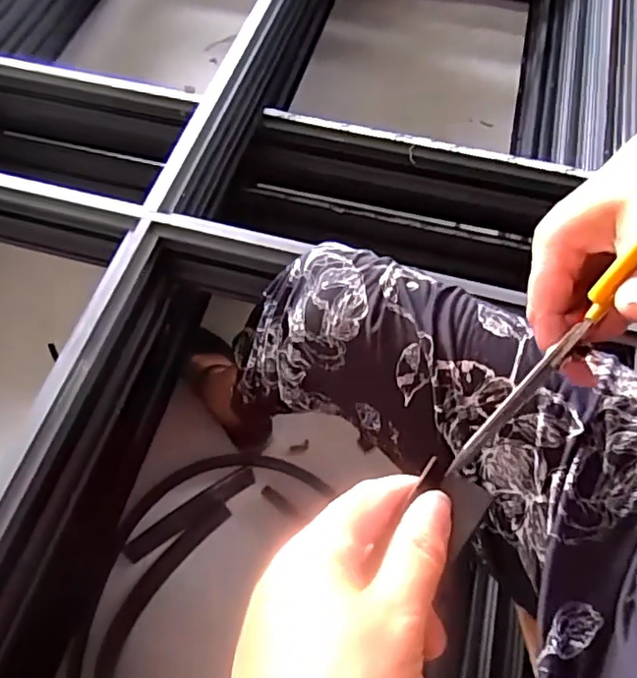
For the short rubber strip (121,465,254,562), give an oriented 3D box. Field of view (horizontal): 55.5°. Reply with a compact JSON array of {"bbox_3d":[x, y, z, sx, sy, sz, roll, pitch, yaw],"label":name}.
[{"bbox_3d":[-0.192,0.259,0.909,0.208,0.009,0.034,-31,66,-17],"label":"short rubber strip"}]

